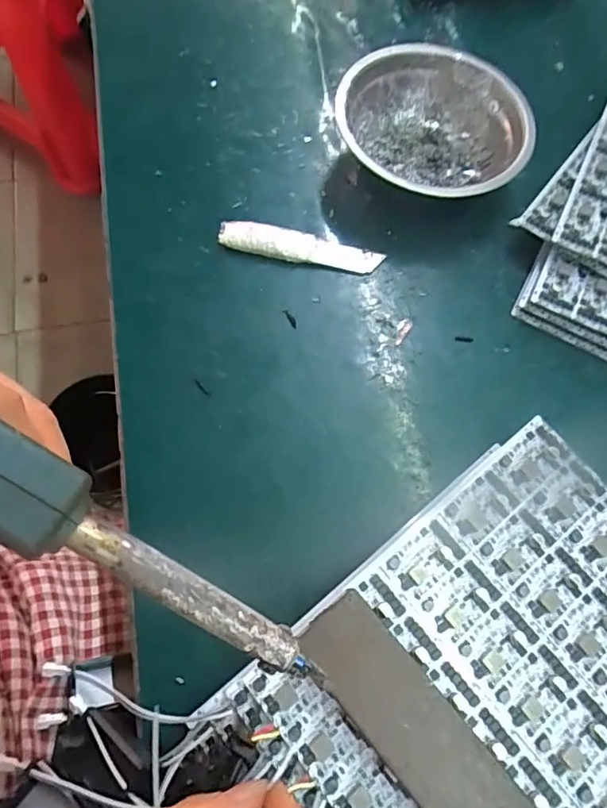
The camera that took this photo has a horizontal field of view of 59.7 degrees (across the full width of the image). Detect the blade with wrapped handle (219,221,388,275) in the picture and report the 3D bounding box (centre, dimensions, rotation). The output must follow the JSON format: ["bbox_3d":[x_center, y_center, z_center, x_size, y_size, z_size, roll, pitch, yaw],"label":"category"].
[{"bbox_3d":[-0.002,-0.101,0.340,0.102,0.010,0.021,12,70,2],"label":"blade with wrapped handle"}]

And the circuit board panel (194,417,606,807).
[{"bbox_3d":[0.099,0.133,0.239,0.205,0.007,0.173,-37,76,-15],"label":"circuit board panel"}]

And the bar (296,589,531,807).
[{"bbox_3d":[0.072,0.163,0.204,0.033,0.004,0.196,-38,77,-16],"label":"bar"}]

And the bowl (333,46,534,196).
[{"bbox_3d":[0.087,-0.184,0.361,0.122,0.042,0.113,1,70,-2],"label":"bowl"}]

